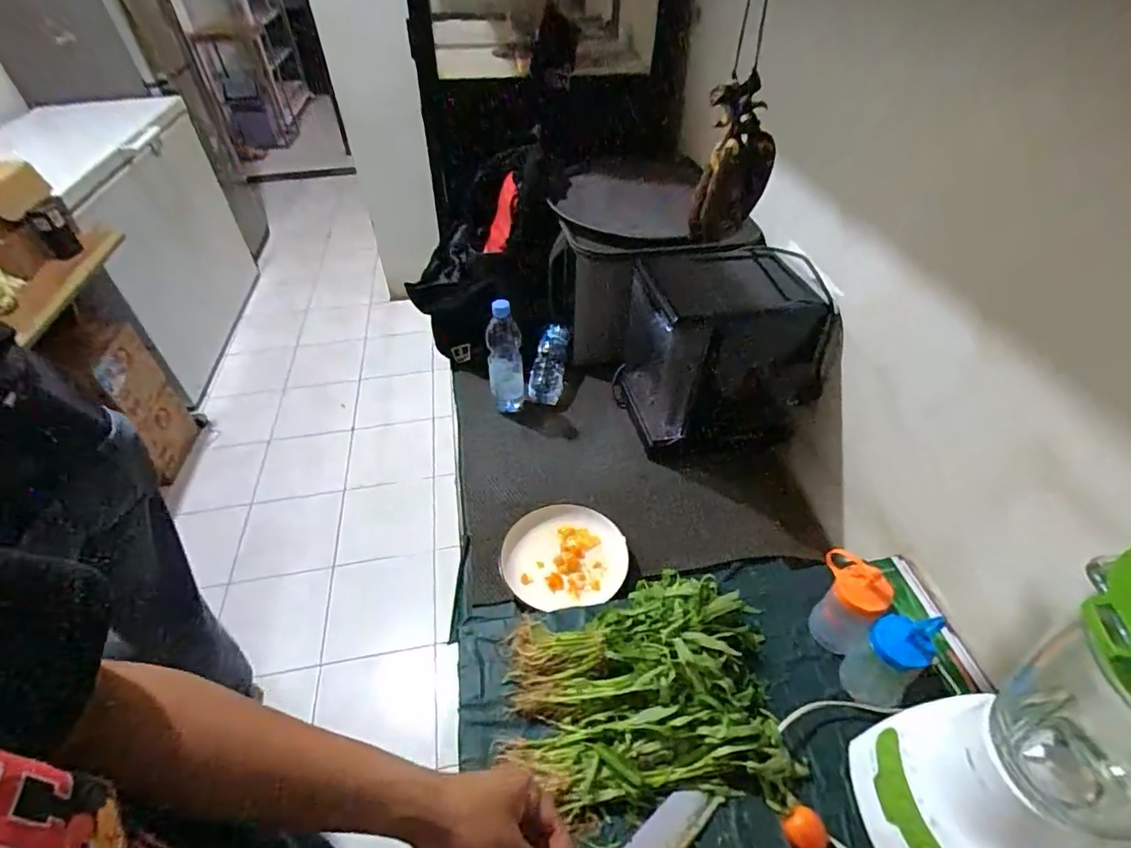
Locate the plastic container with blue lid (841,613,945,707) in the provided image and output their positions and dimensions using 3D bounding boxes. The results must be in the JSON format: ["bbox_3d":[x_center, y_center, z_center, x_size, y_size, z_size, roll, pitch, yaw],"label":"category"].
[{"bbox_3d":[0.375,0.269,0.640,0.068,0.134,0.066,-27,49,-24],"label":"plastic container with blue lid"}]

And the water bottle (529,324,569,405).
[{"bbox_3d":[-0.034,-0.126,1.172,0.061,0.055,0.166,9,76,12],"label":"water bottle"}]

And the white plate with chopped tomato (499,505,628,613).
[{"bbox_3d":[-0.002,0.210,0.876,0.197,0.036,0.172,-10,45,-8],"label":"white plate with chopped tomato"}]

